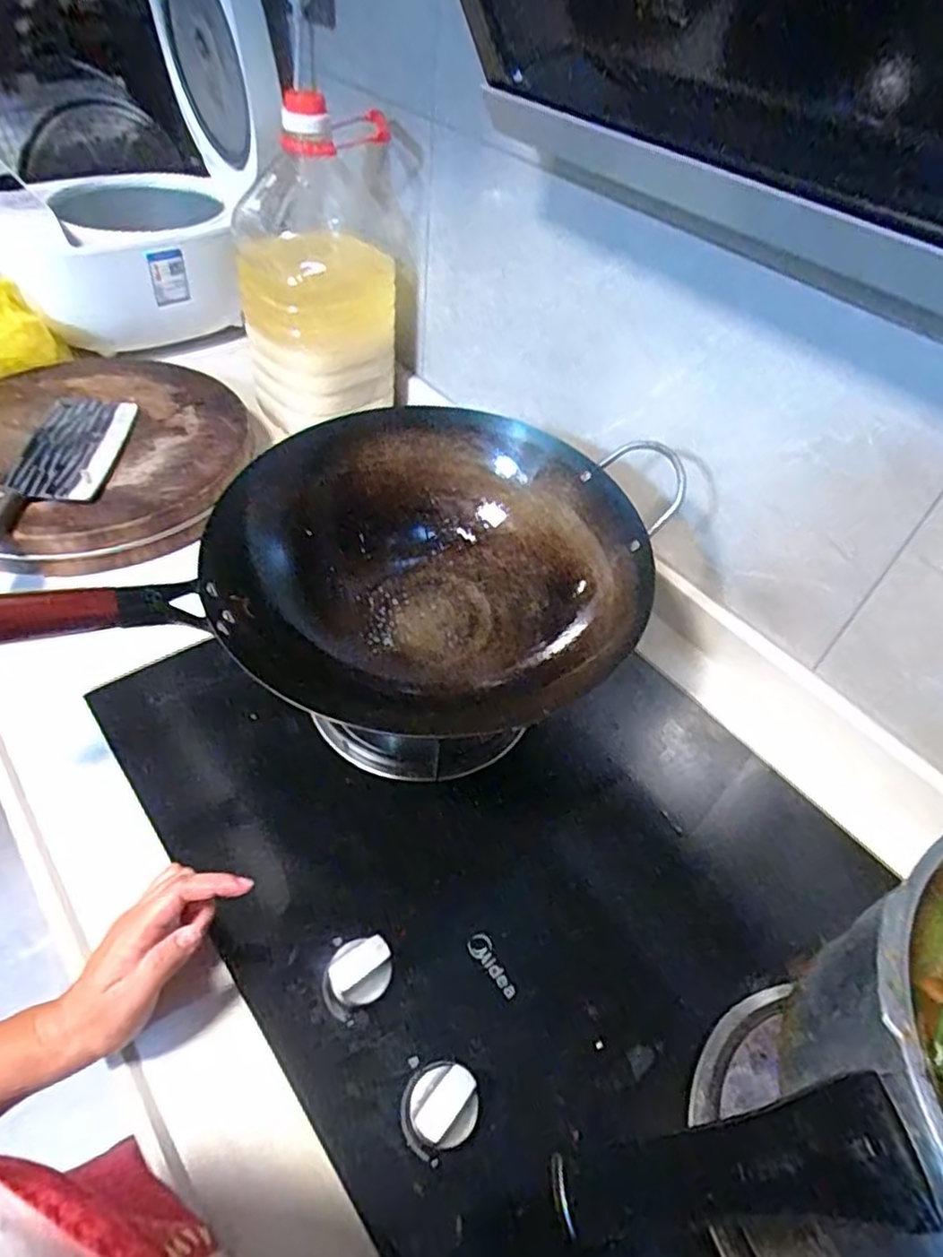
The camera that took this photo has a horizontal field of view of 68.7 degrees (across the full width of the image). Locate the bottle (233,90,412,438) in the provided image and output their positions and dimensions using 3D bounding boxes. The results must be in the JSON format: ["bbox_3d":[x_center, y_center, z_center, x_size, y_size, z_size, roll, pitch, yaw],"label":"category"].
[{"bbox_3d":[-0.165,-0.413,0.798,0.194,0.309,0.188,-6,49,-12],"label":"bottle"}]

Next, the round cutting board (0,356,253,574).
[{"bbox_3d":[-0.415,-0.192,0.759,0.340,0.049,0.334,3,48,-4],"label":"round cutting board"}]

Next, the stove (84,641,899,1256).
[{"bbox_3d":[0.071,0.205,0.497,0.414,0.058,0.724,-28,57,-28],"label":"stove"}]

